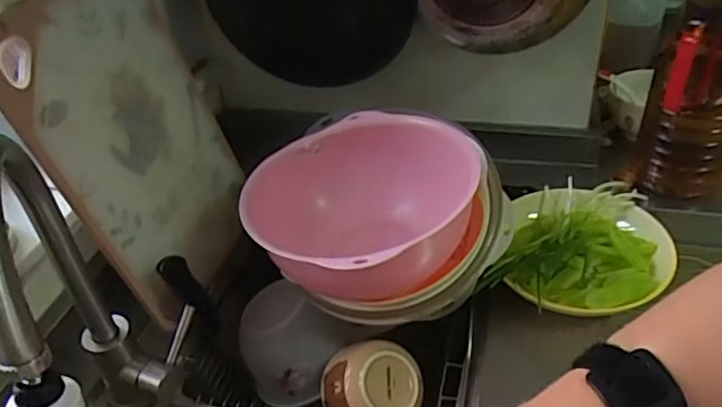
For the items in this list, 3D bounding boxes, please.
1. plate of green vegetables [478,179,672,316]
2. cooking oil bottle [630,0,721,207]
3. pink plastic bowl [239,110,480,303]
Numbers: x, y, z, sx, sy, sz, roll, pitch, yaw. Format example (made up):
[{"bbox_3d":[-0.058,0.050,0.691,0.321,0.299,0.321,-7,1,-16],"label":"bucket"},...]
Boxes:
[{"bbox_3d":[0.255,0.045,0.684,0.178,0.032,0.201,12,41,21],"label":"plate of green vegetables"},{"bbox_3d":[0.405,-0.136,0.719,0.107,0.281,0.090,18,43,27],"label":"cooking oil bottle"},{"bbox_3d":[0.004,0.019,0.647,0.218,0.125,0.238,-4,38,3],"label":"pink plastic bowl"}]

